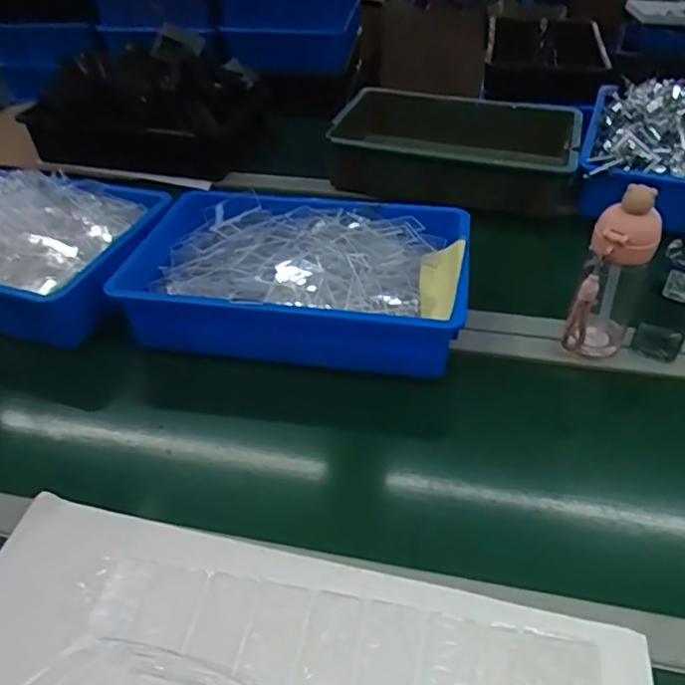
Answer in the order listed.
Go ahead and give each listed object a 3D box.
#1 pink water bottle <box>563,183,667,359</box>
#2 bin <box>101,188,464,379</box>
[{"bbox_3d":[0.292,-0.066,0.643,0.062,0.191,0.065,21,46,24],"label":"pink water bottle"},{"bbox_3d":[-0.053,-0.092,0.765,0.408,0.088,0.285,5,42,7],"label":"bin"}]

